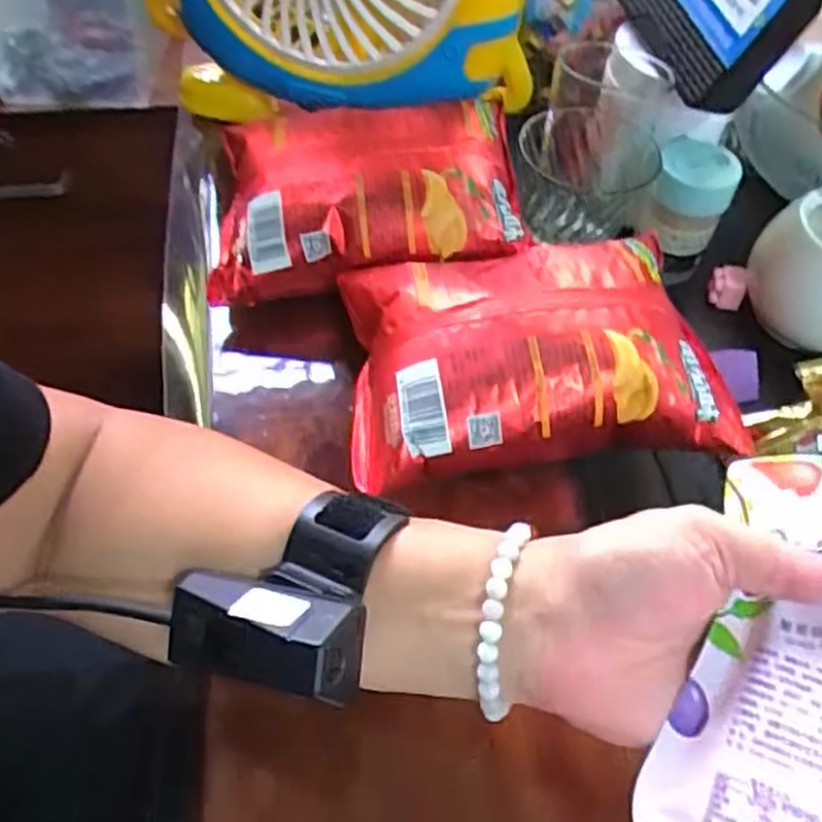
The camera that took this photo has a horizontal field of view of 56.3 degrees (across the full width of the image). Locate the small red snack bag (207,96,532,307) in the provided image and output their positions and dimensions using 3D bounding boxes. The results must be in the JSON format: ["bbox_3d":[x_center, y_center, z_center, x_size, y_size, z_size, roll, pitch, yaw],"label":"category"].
[{"bbox_3d":[-0.026,-0.126,0.439,0.168,0.060,0.110,-1,54,-4],"label":"small red snack bag"}]

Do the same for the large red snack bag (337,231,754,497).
[{"bbox_3d":[0.062,-0.034,0.379,0.182,0.050,0.123,-4,54,-6],"label":"large red snack bag"}]

